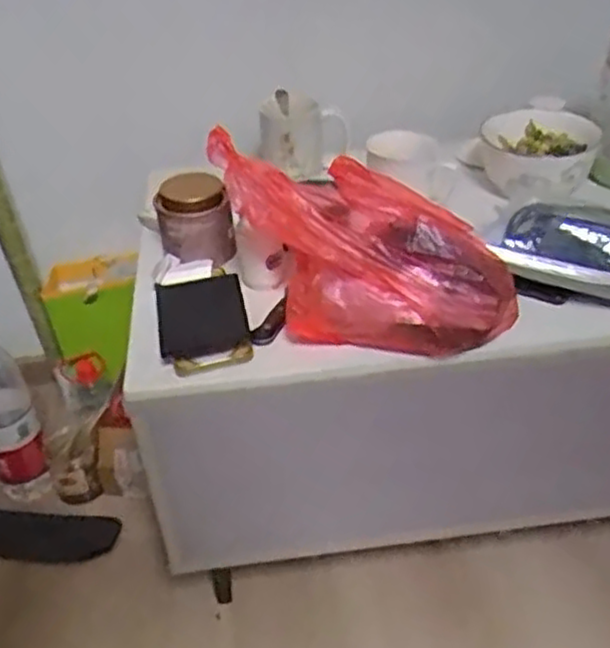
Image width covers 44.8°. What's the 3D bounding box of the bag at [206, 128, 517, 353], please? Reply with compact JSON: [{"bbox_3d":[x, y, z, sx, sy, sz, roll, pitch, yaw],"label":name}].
[{"bbox_3d":[0.058,-0.082,0.734,0.290,0.154,0.143,4,38,11],"label":"bag"}]

